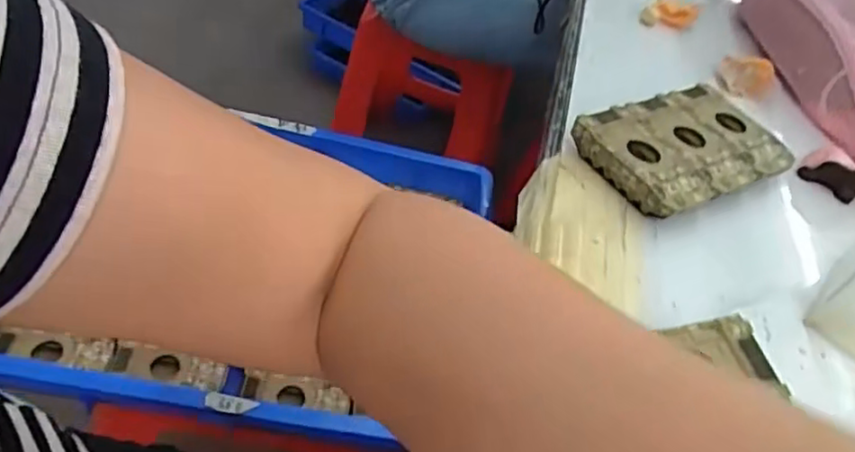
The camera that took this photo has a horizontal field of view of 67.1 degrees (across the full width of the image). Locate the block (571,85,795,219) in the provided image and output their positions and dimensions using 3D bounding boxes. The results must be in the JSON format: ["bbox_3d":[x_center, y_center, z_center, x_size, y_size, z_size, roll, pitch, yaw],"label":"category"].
[{"bbox_3d":[0.187,-0.058,0.464,0.147,0.031,0.092,-20,51,-25],"label":"block"}]

